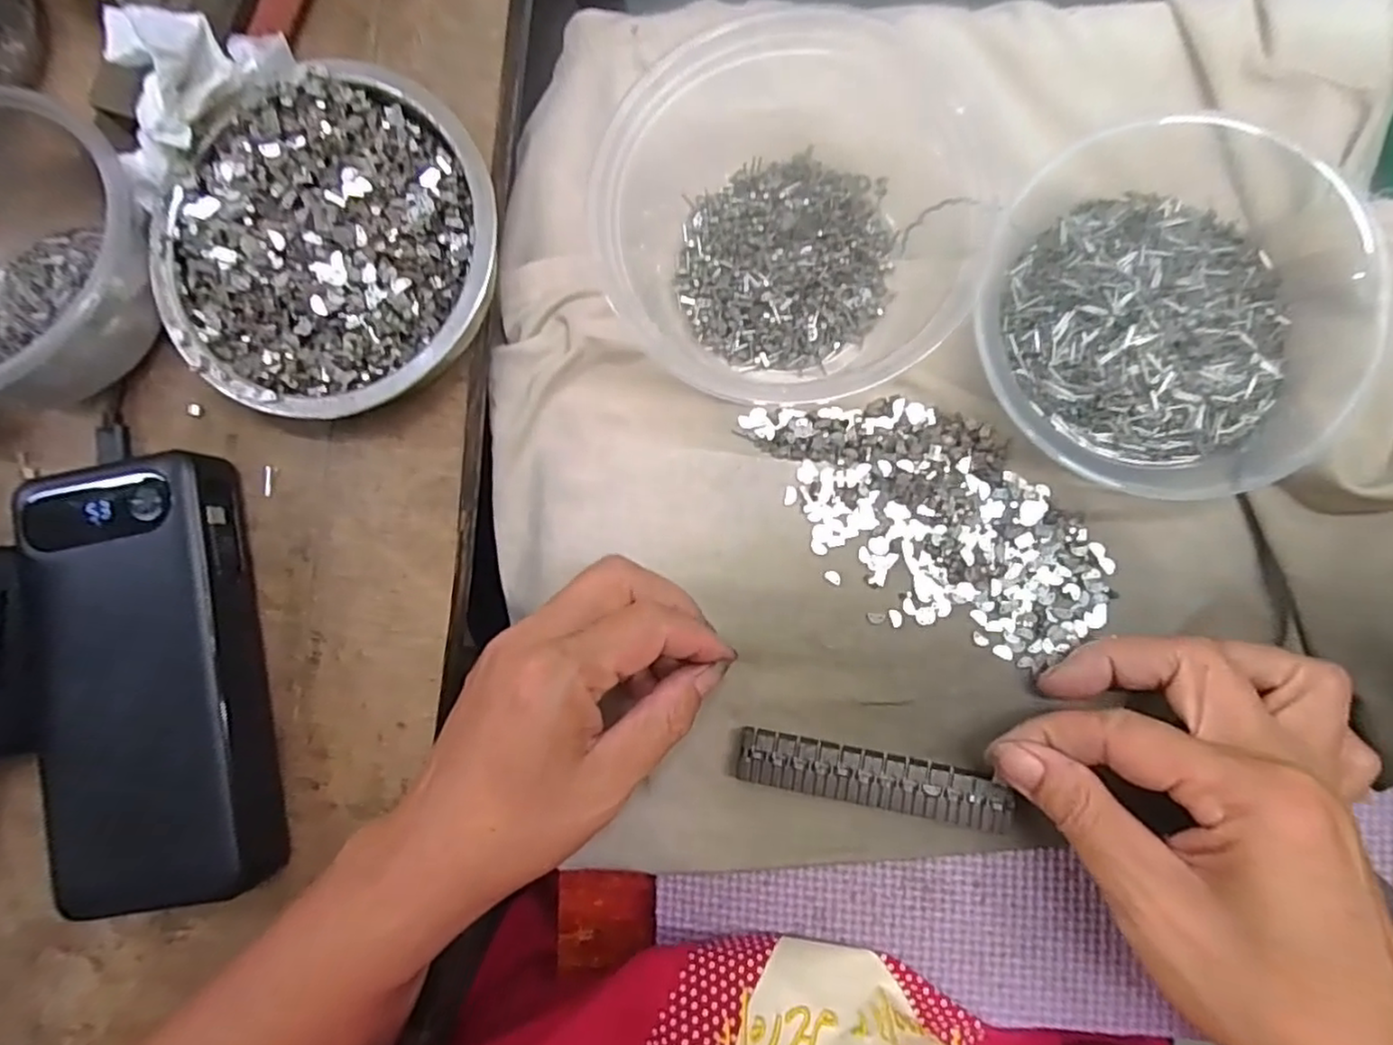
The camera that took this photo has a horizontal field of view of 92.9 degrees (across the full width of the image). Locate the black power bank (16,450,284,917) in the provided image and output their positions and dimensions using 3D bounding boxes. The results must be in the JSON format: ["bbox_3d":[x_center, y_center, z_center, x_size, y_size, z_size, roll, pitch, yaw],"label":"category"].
[{"bbox_3d":[-0.198,0.057,0.240,0.071,0.031,0.154,-10,86,5],"label":"black power bank"}]

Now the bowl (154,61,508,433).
[{"bbox_3d":[-0.128,-0.096,0.240,0.118,0.029,0.118,0,87,6],"label":"bowl"}]

